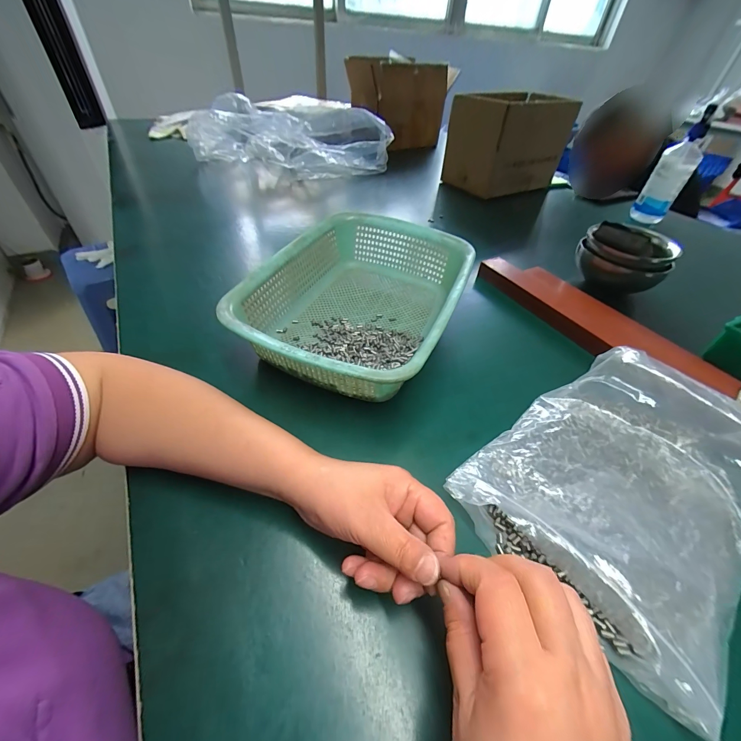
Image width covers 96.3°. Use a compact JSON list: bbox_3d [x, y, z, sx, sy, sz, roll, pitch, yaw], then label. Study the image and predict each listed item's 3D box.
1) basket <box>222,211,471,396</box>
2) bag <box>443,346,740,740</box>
[{"bbox_3d":[-0.010,-0.084,0.413,0.221,0.084,0.299,22,48,16],"label":"basket"},{"bbox_3d":[0.211,0.087,0.271,0.240,0.060,0.187,-30,54,-29],"label":"bag"}]

